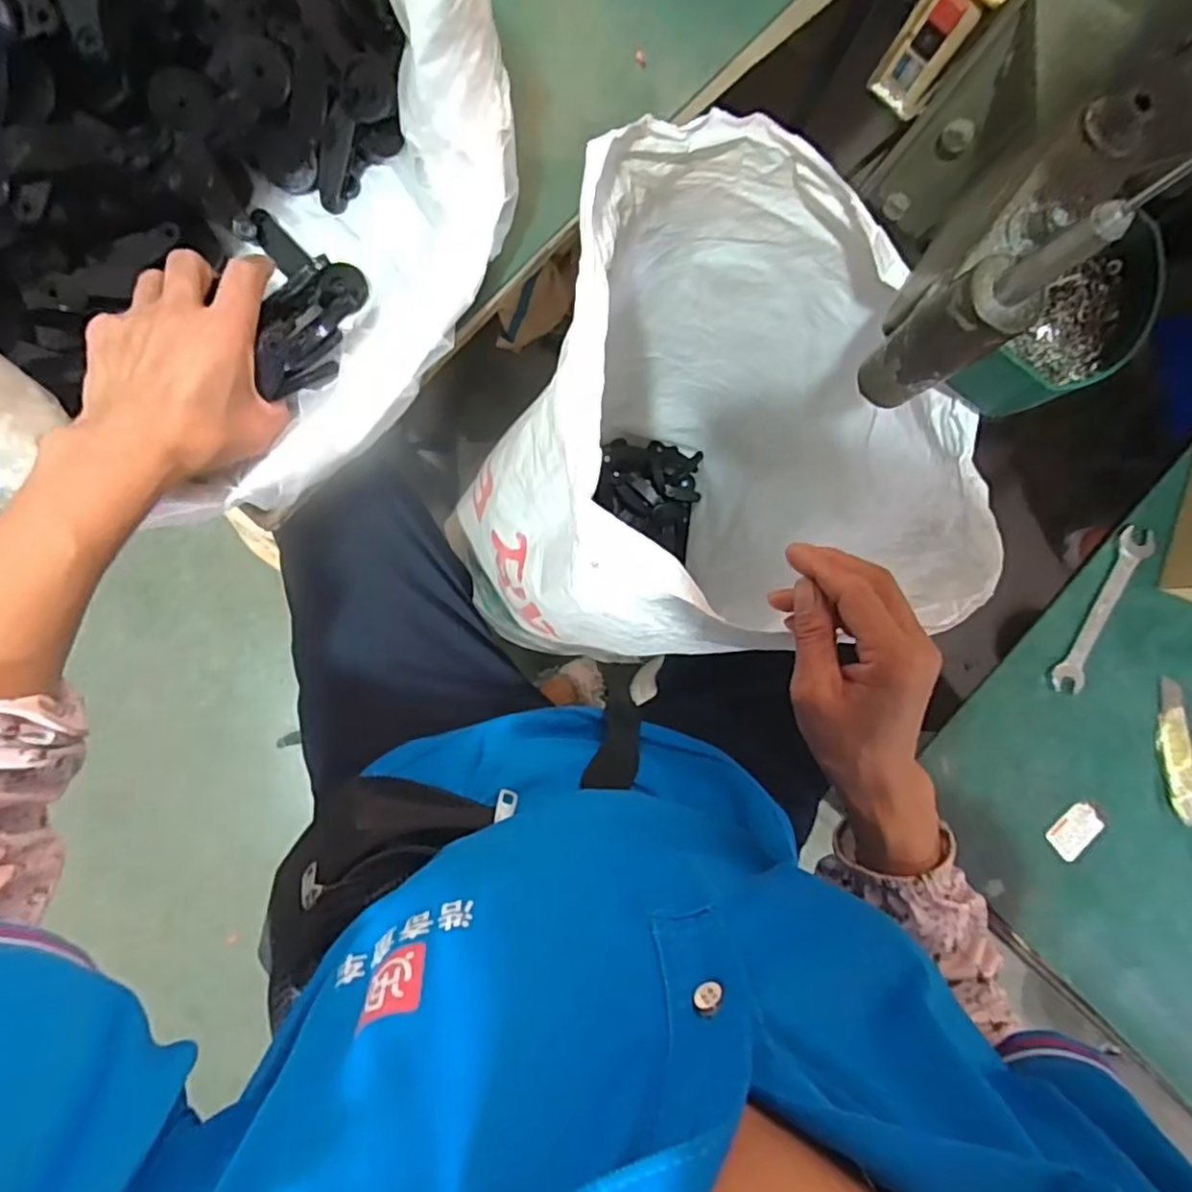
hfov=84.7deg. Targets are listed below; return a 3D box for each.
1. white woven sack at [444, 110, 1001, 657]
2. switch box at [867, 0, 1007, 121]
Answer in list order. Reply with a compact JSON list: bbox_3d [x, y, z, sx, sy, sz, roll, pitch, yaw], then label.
[{"bbox_3d":[0.068,-0.133,0.696,0.348,0.619,0.344,5,86,-7],"label":"white woven sack"},{"bbox_3d":[0.232,-0.381,0.442,0.045,0.111,0.030,30,84,-5],"label":"switch box"}]

